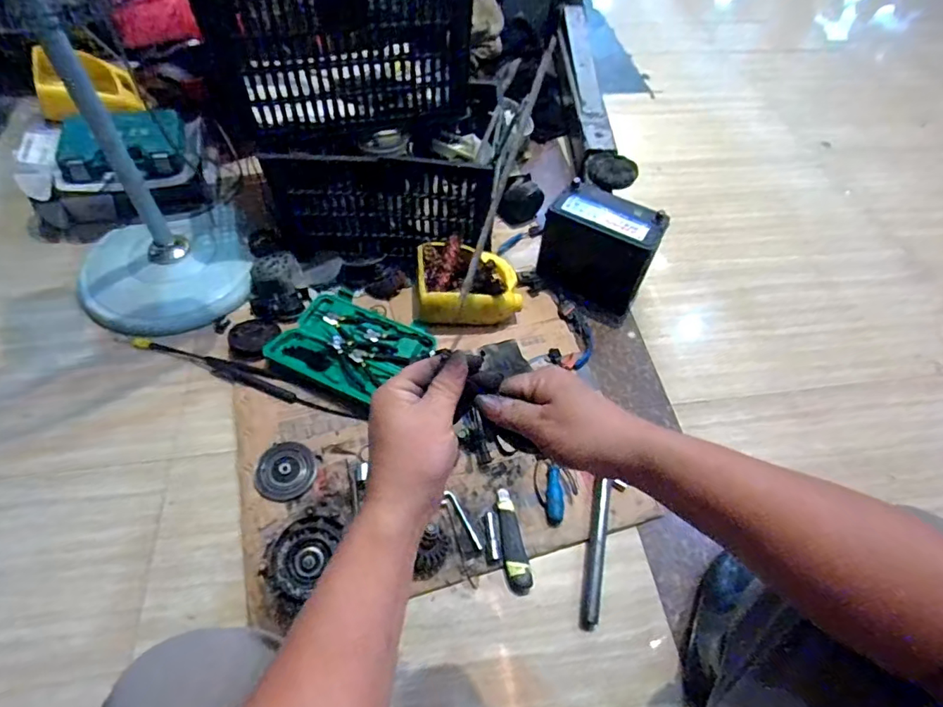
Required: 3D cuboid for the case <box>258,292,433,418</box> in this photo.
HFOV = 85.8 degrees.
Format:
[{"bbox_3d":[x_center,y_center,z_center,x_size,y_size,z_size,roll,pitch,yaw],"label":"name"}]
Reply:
[{"bbox_3d":[-0.244,-0.013,1.040,0.301,0.036,0.234,26,57,16],"label":"case"}]

